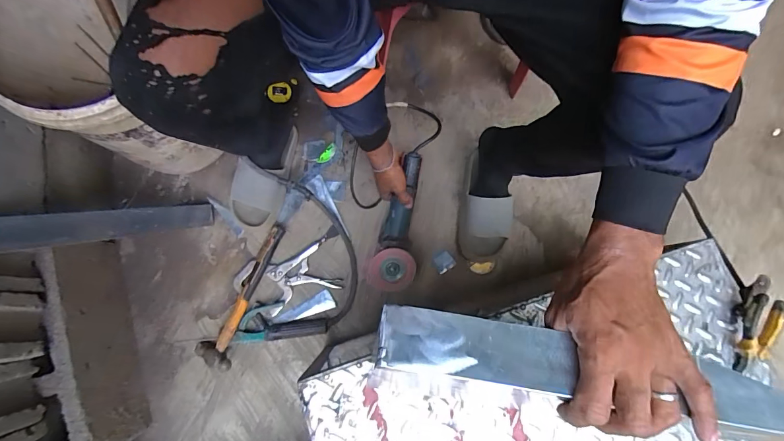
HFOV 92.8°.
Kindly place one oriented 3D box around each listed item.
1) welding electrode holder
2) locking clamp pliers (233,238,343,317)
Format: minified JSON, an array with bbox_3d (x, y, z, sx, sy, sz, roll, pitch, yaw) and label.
[{"bbox_3d":[-0.240,0.222,0.818,0.195,0.033,0.076,-3,79,-2],"label":"welding electrode holder"},{"bbox_3d":[-0.237,0.131,0.842,0.215,0.023,0.127,-22,80,-5],"label":"locking clamp pliers"}]

